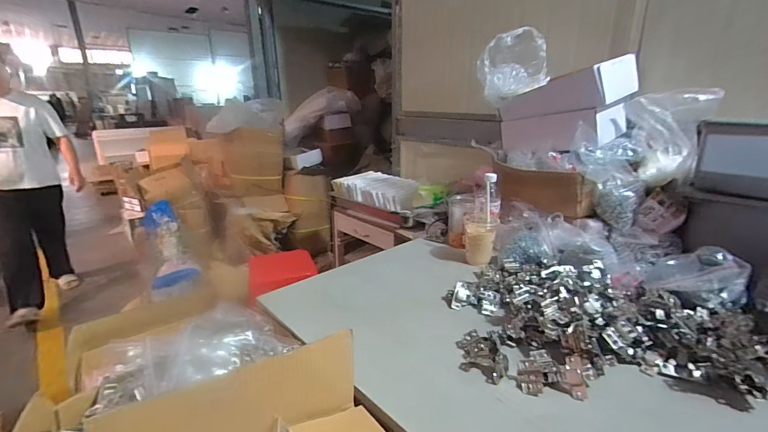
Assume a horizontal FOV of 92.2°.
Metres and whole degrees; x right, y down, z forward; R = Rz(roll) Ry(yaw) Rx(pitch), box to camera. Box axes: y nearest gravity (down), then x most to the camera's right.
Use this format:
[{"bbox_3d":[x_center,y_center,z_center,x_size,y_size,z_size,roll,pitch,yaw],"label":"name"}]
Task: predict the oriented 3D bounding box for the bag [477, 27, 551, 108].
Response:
[{"bbox_3d":[0.391,-0.460,1.127,0.174,0.202,0.126,-10,20,-27],"label":"bag"}]

